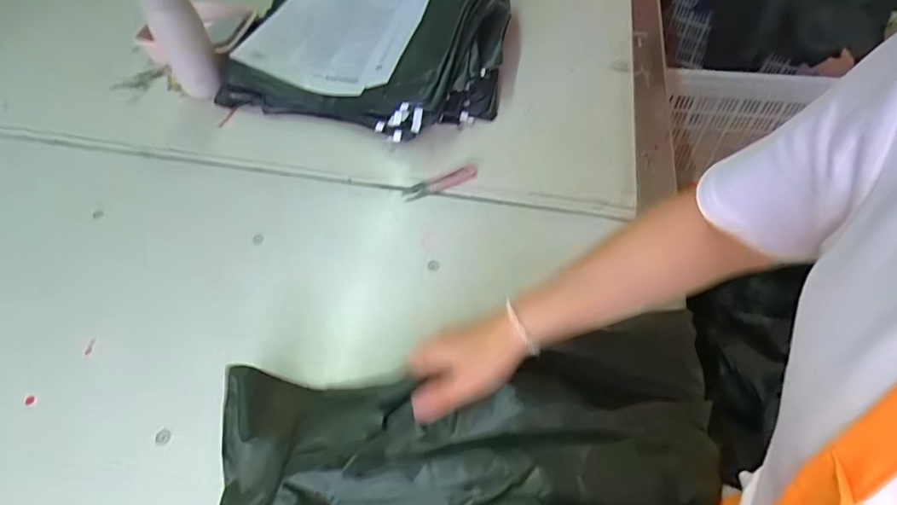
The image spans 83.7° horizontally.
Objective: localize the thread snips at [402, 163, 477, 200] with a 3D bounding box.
[{"bbox_3d":[-0.012,-0.094,0.661,0.100,0.016,0.025,-17,57,-11],"label":"thread snips"}]

